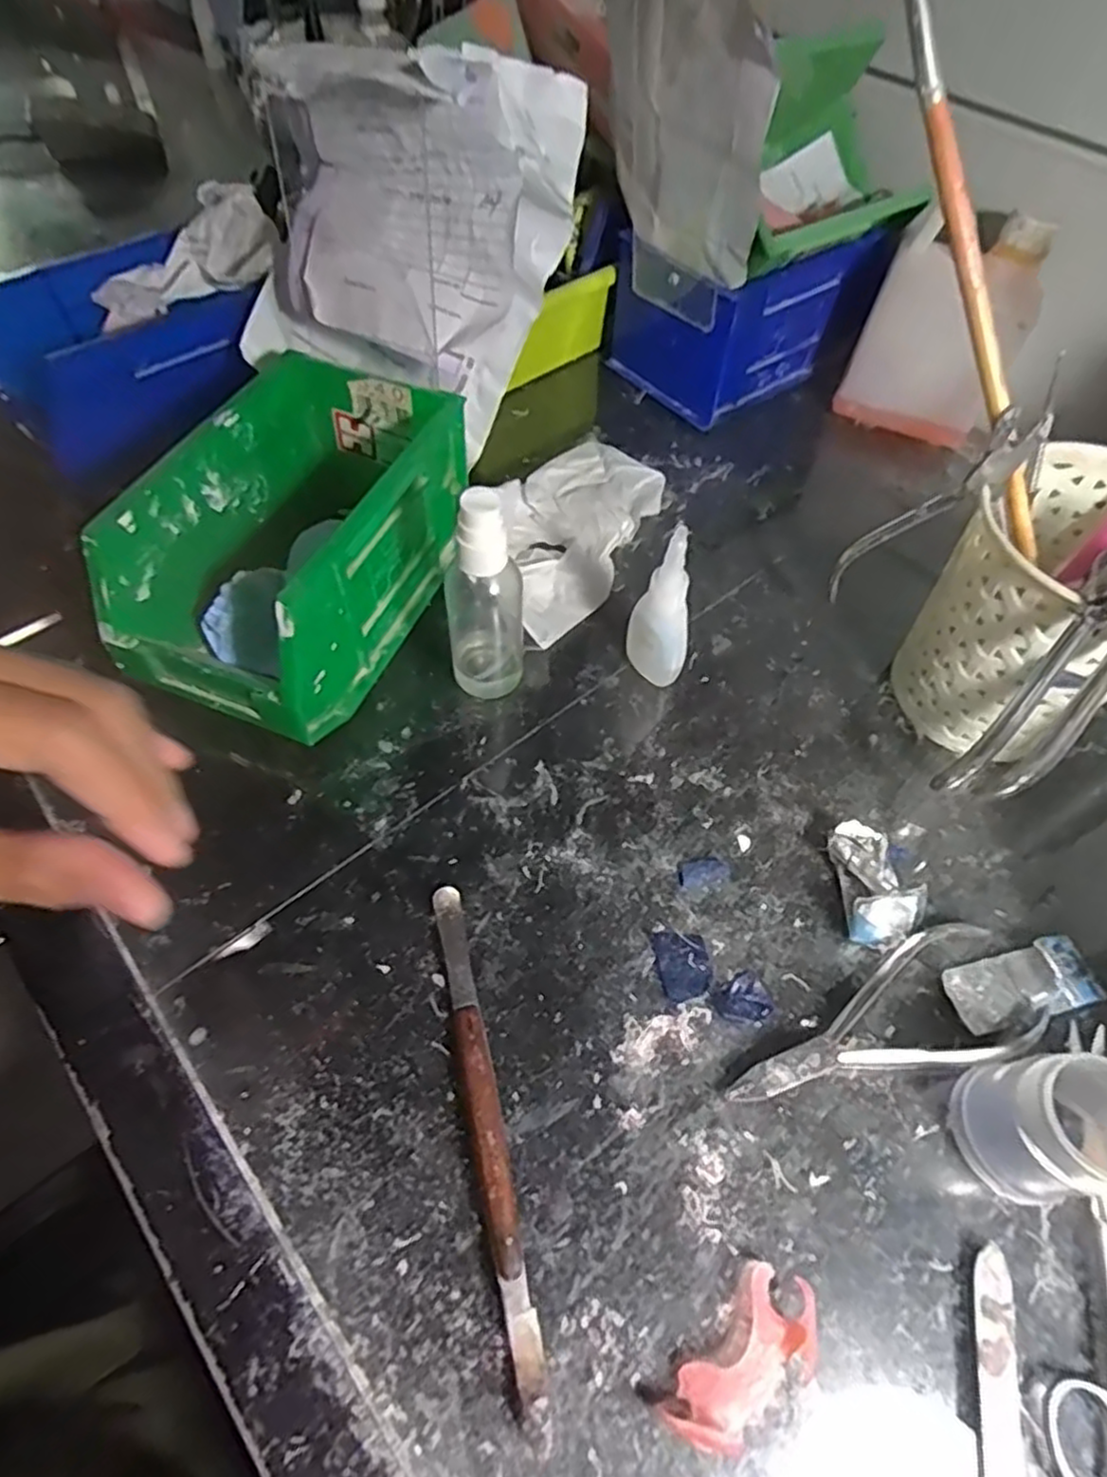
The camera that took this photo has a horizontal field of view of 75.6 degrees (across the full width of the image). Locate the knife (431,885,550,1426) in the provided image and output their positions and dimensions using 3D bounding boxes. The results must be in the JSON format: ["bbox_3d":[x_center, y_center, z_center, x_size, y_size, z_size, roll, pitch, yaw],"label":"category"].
[{"bbox_3d":[-0.025,0.132,0.255,0.013,0.011,0.164,-12,59,-9],"label":"knife"}]

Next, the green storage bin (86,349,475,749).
[{"bbox_3d":[-0.121,-0.093,0.349,0.096,0.090,0.172,19,59,10],"label":"green storage bin"}]

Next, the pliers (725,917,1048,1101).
[{"bbox_3d":[0.123,0.107,0.276,0.123,0.011,0.050,-10,59,-8],"label":"pliers"}]

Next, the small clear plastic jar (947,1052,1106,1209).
[{"bbox_3d":[0.169,0.132,0.241,0.044,0.048,0.043,1,58,-1],"label":"small clear plastic jar"}]

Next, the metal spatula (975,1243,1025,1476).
[{"bbox_3d":[0.130,0.226,0.204,0.012,0.004,0.133,13,58,7],"label":"metal spatula"}]

